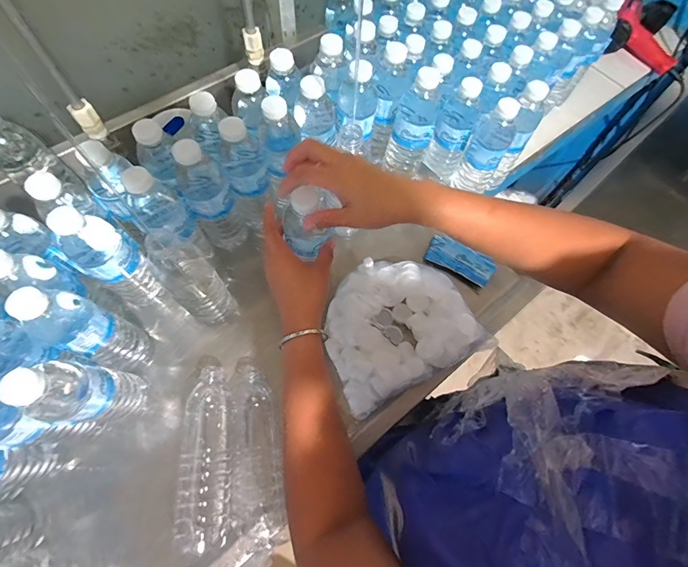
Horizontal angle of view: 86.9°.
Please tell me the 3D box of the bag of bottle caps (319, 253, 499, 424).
[{"bbox_3d":[0.070,0.054,0.533,0.214,0.056,0.186,-27,70,-13],"label":"bag of bottle caps"}]

